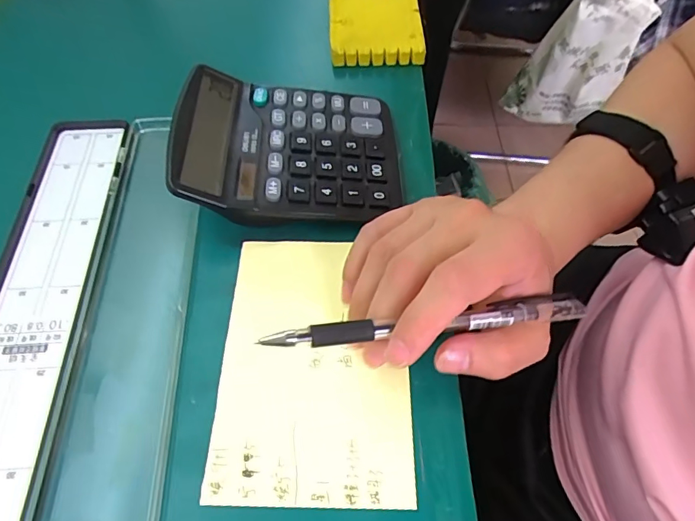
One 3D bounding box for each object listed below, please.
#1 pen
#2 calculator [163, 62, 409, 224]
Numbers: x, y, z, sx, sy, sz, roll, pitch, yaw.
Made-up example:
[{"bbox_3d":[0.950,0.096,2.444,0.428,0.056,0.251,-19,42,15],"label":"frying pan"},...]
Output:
[{"bbox_3d":[0.040,0.029,0.220,0.158,0.007,0.012,-5,58,-11],"label":"pen"},{"bbox_3d":[-0.039,-0.077,0.310,0.147,0.042,0.115,-3,58,-3],"label":"calculator"}]

